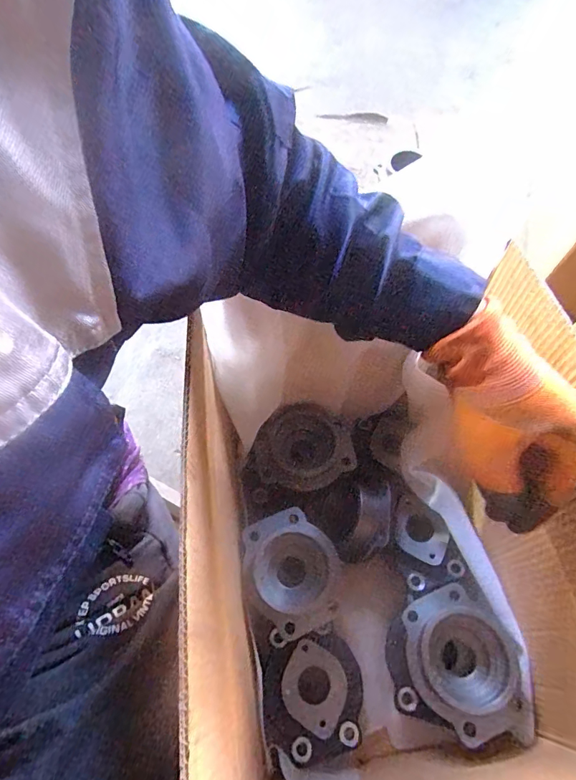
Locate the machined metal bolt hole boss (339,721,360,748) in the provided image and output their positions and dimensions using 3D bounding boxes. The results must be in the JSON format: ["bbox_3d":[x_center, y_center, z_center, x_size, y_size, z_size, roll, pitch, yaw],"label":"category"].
[{"bbox_3d":[0.061,0.342,0.429,0.020,0.008,0.021,0,66,1],"label":"machined metal bolt hole boss"}]

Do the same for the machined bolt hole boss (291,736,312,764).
[{"bbox_3d":[0.014,0.355,0.424,0.020,0.007,0.020,0,66,1],"label":"machined bolt hole boss"}]

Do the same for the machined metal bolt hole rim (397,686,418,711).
[{"bbox_3d":[0.124,0.320,0.446,0.021,0.004,0.021,-10,56,14],"label":"machined metal bolt hole rim"}]

